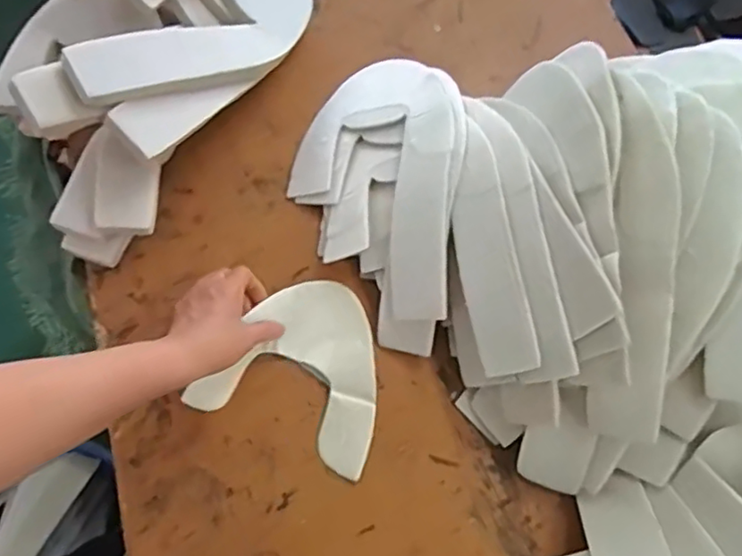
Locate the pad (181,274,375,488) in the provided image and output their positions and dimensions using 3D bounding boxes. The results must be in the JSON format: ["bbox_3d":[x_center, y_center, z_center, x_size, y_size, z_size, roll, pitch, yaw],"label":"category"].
[{"bbox_3d":[-0.058,0.080,0.600,0.165,0.033,0.164,22,69,9],"label":"pad"}]

